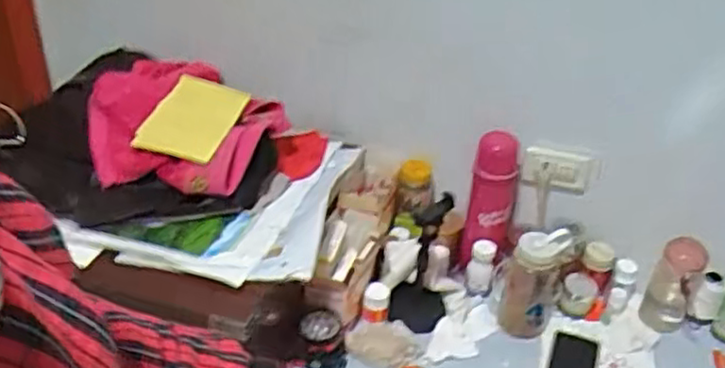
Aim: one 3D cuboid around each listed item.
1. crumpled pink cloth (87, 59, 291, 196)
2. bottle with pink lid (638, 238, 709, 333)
[{"bbox_3d":[-0.311,-0.102,1.179,0.301,0.108,0.271,14,35,16],"label":"crumpled pink cloth"},{"bbox_3d":[0.550,0.176,1.226,0.073,0.196,0.067,24,39,29],"label":"bottle with pink lid"}]

